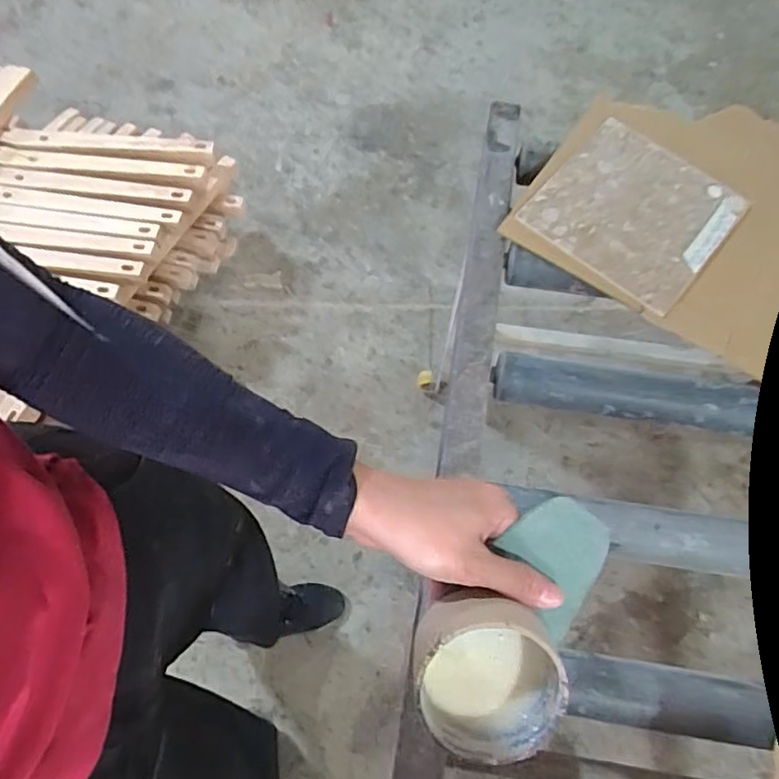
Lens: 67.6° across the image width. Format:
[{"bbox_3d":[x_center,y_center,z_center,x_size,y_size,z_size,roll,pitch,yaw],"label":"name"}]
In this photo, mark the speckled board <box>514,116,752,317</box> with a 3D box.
[{"bbox_3d":[0.278,-0.202,0.662,0.193,0.010,0.185,41,80,10],"label":"speckled board"}]

